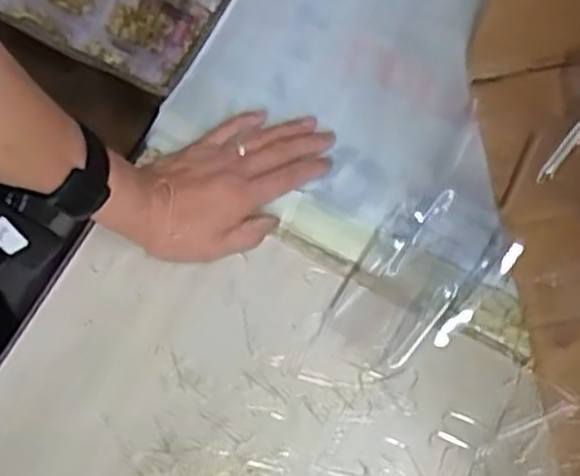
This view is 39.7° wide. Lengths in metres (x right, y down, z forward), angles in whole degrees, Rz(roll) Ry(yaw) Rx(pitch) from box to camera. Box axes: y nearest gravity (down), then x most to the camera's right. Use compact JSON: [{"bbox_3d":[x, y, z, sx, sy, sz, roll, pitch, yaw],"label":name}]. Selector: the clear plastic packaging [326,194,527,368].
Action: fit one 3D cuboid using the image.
[{"bbox_3d":[0.097,0.028,0.579,0.090,0.025,0.138,36,76,8],"label":"clear plastic packaging"}]

